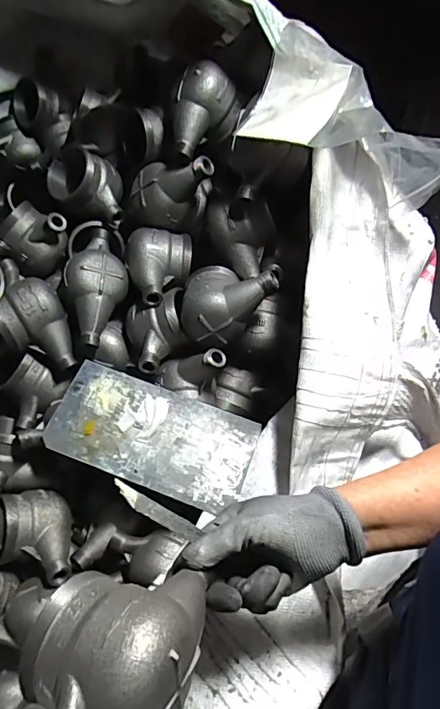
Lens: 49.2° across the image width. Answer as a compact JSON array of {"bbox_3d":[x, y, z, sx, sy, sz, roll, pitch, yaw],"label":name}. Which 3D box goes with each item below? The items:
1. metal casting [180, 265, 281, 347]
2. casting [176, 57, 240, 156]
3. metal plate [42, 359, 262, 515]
[{"bbox_3d":[0.008,-0.066,0.606,0.119,0.068,0.097,11,55,10],"label":"metal casting"},{"bbox_3d":[-0.023,-0.316,0.619,0.075,0.103,0.066,-6,31,-29],"label":"casting"},{"bbox_3d":[-0.080,0.096,0.579,0.236,0.005,0.121,19,63,5],"label":"metal plate"}]

